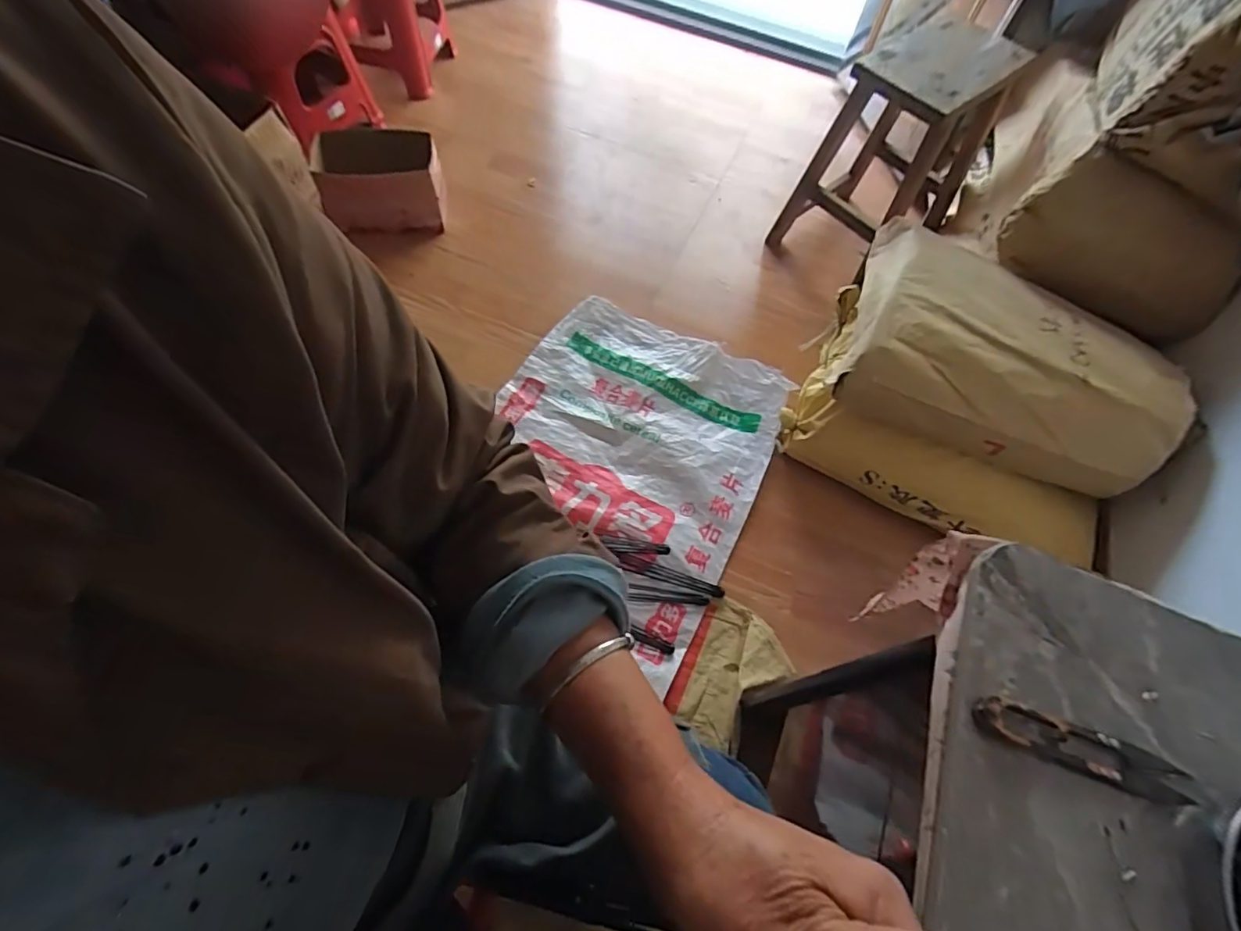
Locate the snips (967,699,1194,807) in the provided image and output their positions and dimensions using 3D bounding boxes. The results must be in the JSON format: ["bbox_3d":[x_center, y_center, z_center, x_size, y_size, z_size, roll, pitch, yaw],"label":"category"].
[{"bbox_3d":[0.257,0.156,0.304,0.118,0.013,0.025,19,62,5],"label":"snips"}]

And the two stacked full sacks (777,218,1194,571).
[{"bbox_3d":[0.707,-0.151,1.134,0.606,0.319,0.468,31,64,11],"label":"two stacked full sacks"}]

